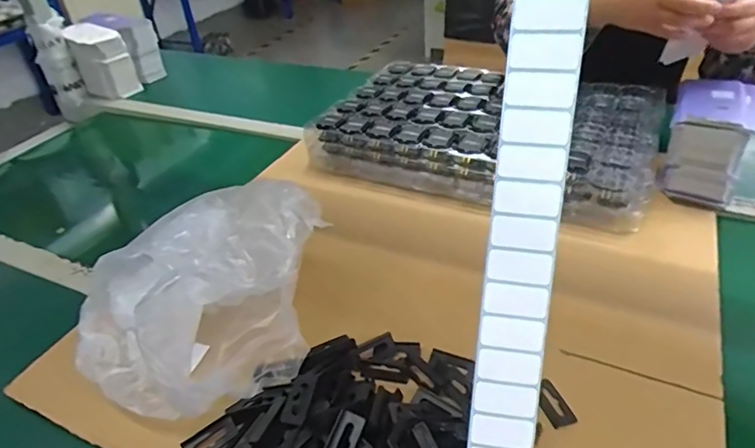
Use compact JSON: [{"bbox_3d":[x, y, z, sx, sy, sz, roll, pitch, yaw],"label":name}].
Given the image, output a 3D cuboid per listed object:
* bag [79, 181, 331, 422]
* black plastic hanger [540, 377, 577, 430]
[{"bbox_3d":[-0.181,0.061,0.485,0.195,0.161,0.196,28,49,37],"label":"bag"},{"bbox_3d":[0.157,0.160,0.458,0.024,0.006,0.046,-15,38,-11],"label":"black plastic hanger"}]

